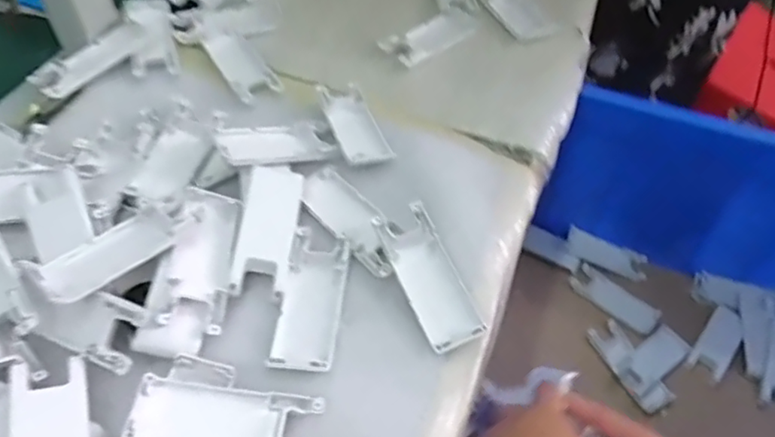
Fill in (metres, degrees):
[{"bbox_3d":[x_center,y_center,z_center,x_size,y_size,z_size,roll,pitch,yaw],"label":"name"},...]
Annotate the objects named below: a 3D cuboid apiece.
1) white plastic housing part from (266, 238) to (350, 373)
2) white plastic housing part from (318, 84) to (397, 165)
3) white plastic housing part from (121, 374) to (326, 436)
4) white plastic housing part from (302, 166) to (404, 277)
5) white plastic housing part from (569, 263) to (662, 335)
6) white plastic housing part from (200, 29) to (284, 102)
[{"bbox_3d":[-0.053,0.056,0.403,0.041,0.008,0.094,6,50,1],"label":"white plastic housing part"},{"bbox_3d":[-0.027,-0.081,0.509,0.038,0.007,0.101,-14,53,-15],"label":"white plastic housing part"},{"bbox_3d":[-0.093,0.115,0.347,0.104,0.014,0.039,6,50,1],"label":"white plastic housing part"},{"bbox_3d":[-0.024,0.001,0.453,0.039,0.014,0.101,-32,60,-27],"label":"white plastic housing part"},{"bbox_3d":[0.285,0.100,0.757,0.109,0.013,0.042,35,56,22],"label":"white plastic housing part"},{"bbox_3d":[-0.136,-0.144,0.557,0.040,0.009,0.101,-26,57,-23],"label":"white plastic housing part"}]

